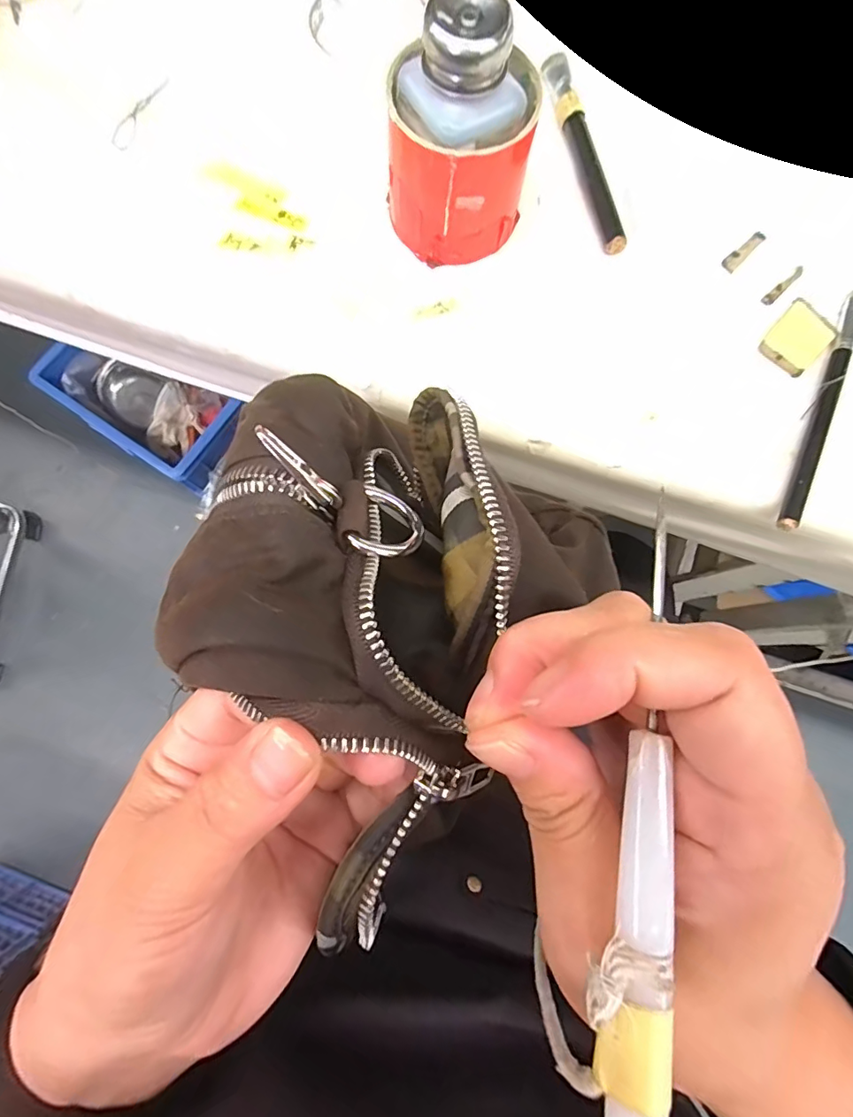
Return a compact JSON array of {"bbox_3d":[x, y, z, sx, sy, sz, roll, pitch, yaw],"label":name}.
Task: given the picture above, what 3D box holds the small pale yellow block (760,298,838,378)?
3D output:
[{"bbox_3d":[0.215,-0.128,0.291,0.030,0.006,0.041,42,82,7],"label":"small pale yellow block"}]

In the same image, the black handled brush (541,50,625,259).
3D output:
[{"bbox_3d":[0.099,-0.256,0.317,0.016,0.015,0.143,-14,80,-3],"label":"black handled brush"}]

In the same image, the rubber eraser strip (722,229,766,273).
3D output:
[{"bbox_3d":[0.188,-0.182,0.297,0.030,0.006,0.008,-42,82,-7],"label":"rubber eraser strip"}]

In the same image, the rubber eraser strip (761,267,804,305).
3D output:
[{"bbox_3d":[0.210,-0.160,0.295,0.029,0.006,0.006,-41,82,-6],"label":"rubber eraser strip"}]

